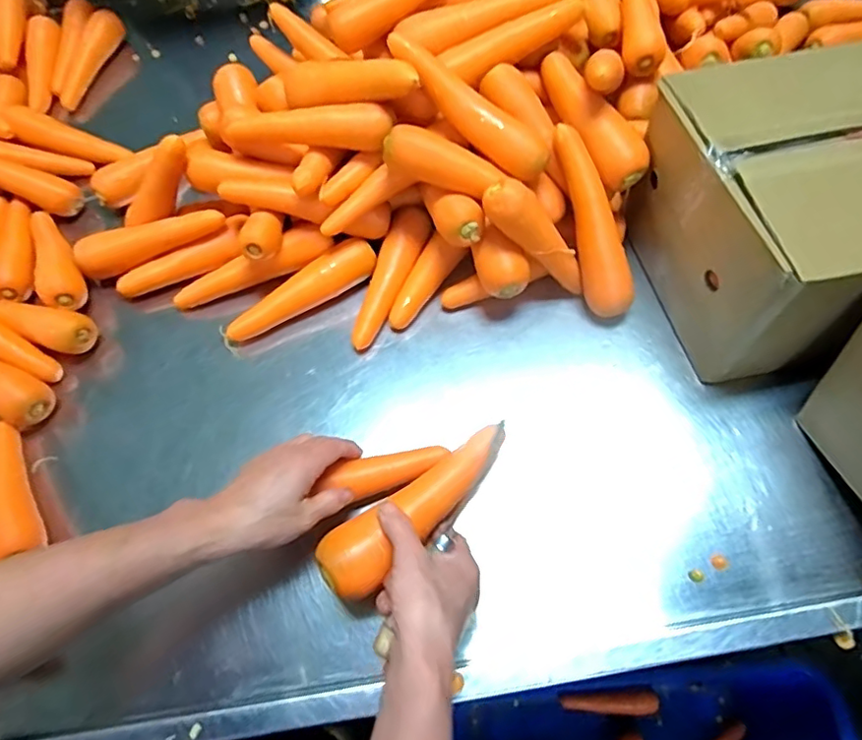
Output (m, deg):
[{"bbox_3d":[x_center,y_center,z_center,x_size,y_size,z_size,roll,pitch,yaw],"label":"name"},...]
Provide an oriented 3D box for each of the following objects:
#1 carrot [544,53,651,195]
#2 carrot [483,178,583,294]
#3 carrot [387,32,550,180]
[{"bbox_3d":[0.169,-0.270,0.600,0.060,0.040,0.175,-16,62,-4],"label":"carrot"},{"bbox_3d":[0.111,-0.128,0.565,0.039,0.152,0.035,-8,54,43],"label":"carrot"},{"bbox_3d":[0.034,-0.261,0.555,0.191,0.039,0.042,40,70,-5],"label":"carrot"}]

